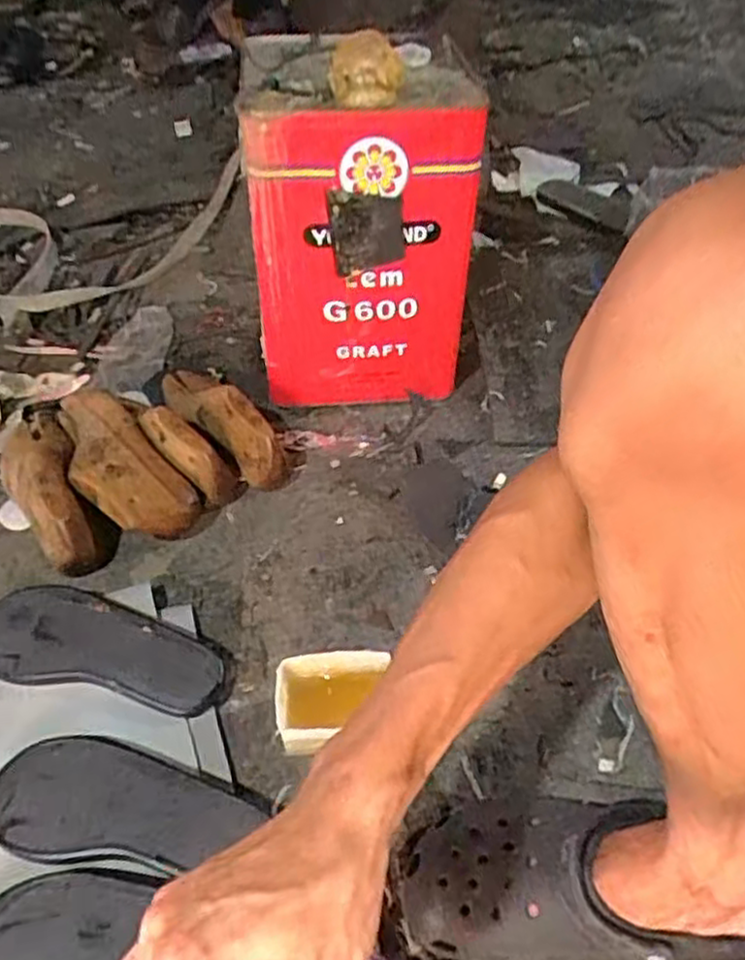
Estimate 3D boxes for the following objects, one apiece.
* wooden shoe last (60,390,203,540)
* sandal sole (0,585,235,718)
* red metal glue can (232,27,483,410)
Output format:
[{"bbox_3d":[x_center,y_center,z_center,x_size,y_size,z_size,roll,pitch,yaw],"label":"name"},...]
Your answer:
[{"bbox_3d":[-0.284,-0.018,0.814,0.095,0.071,0.246,-31,52,-25],"label":"wooden shoe last"},{"bbox_3d":[-0.241,0.149,0.667,0.230,0.028,0.089,9,58,6],"label":"sandal sole"},{"bbox_3d":[-0.008,-0.281,0.856,0.230,0.391,0.192,-1,46,1],"label":"red metal glue can"}]

